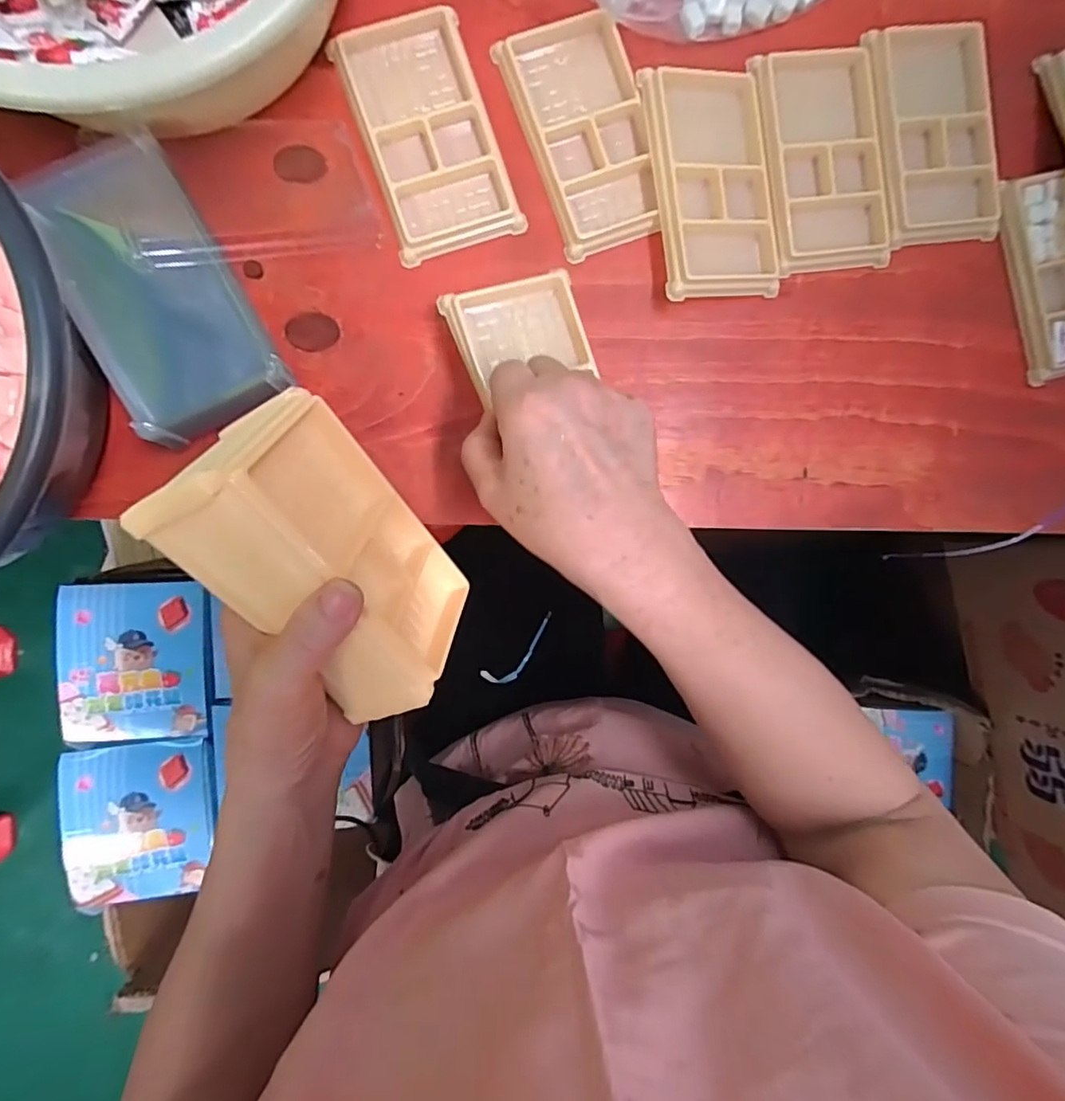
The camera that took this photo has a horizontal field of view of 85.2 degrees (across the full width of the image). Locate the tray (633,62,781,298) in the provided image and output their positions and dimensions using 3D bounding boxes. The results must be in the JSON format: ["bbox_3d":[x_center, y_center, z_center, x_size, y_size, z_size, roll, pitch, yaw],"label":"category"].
[{"bbox_3d":[0.112,-0.231,0.361,0.076,0.022,0.138,-9,93,-5],"label":"tray"}]

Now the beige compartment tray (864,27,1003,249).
[{"bbox_3d":[0.259,-0.274,0.374,0.081,0.011,0.140,-10,93,-5],"label":"beige compartment tray"}]

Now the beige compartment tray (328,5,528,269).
[{"bbox_3d":[-0.064,-0.252,0.352,0.074,0.010,0.136,-19,93,-4],"label":"beige compartment tray"}]

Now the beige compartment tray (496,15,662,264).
[{"bbox_3d":[0.035,-0.258,0.358,0.072,0.008,0.132,-19,93,-4],"label":"beige compartment tray"}]

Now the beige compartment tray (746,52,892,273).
[{"bbox_3d":[0.186,-0.252,0.373,0.078,0.009,0.134,-9,93,-5],"label":"beige compartment tray"}]

